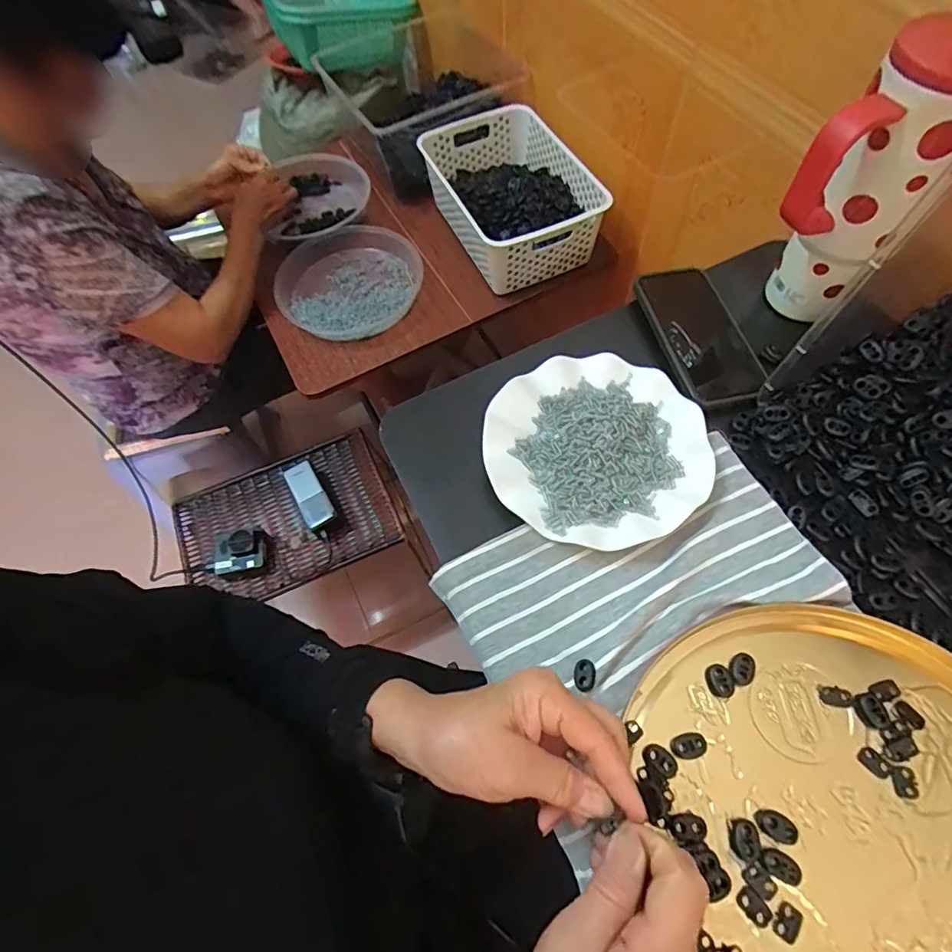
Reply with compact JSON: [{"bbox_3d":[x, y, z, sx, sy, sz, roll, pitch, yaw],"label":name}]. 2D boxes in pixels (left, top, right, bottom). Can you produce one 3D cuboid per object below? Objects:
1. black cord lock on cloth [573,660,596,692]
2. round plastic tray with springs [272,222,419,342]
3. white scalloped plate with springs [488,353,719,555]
[{"bbox_3d":[0.078,0.142,0.366,0.014,0.007,0.020,10,64,9],"label":"black cord lock on cloth"},{"bbox_3d":[-0.200,-0.327,0.842,0.217,0.030,0.242,23,67,14],"label":"round plastic tray with springs"},{"bbox_3d":[0.101,-0.025,0.436,0.177,0.019,0.176,-3,63,3],"label":"white scalloped plate with springs"}]

